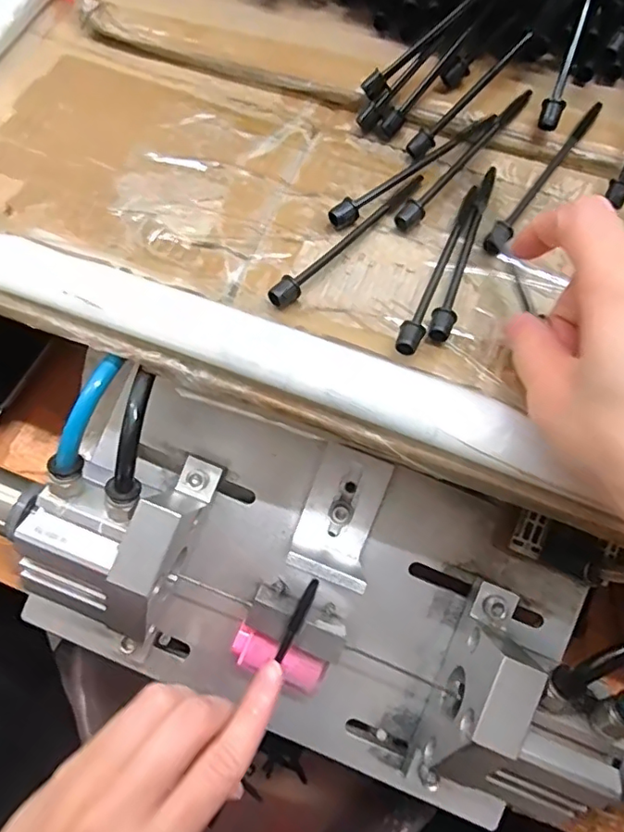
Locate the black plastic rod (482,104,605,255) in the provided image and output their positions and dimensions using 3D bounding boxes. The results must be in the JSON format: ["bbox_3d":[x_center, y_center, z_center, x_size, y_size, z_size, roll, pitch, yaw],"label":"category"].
[{"bbox_3d":[0.112,-0.115,0.263,0.009,0.012,0.098,36,74,10],"label":"black plastic rod"}]

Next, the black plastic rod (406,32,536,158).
[{"bbox_3d":[0.077,-0.156,0.266,0.075,0.006,0.009,-43,76,9],"label":"black plastic rod"}]

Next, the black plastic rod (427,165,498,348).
[{"bbox_3d":[0.072,-0.076,0.251,0.010,0.009,0.100,22,72,6],"label":"black plastic rod"}]

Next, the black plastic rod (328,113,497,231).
[{"bbox_3d":[0.049,-0.118,0.265,0.100,0.011,0.009,-36,76,-13],"label":"black plastic rod"}]

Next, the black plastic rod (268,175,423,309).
[{"bbox_3d":[0.018,-0.081,0.251,0.097,0.010,0.009,-42,77,-14],"label":"black plastic rod"}]

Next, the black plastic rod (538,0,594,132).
[{"bbox_3d":[0.124,-0.173,0.261,0.010,0.009,0.070,18,97,5],"label":"black plastic rod"}]

